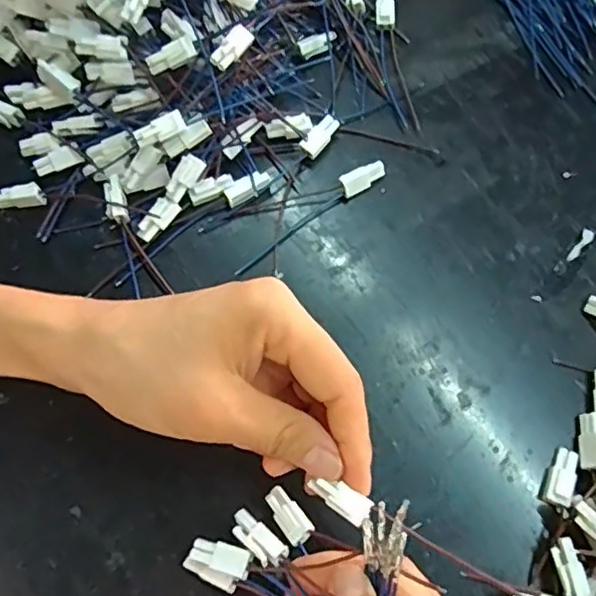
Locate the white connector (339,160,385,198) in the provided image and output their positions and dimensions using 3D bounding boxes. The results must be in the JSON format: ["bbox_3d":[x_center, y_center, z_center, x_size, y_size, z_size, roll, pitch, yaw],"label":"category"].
[{"bbox_3d":[0.034,-0.063,0.328,0.026,0.011,0.011,-28,72,-9],"label":"white connector"}]

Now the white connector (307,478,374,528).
[{"bbox_3d":[0.015,0.076,0.232,0.025,0.004,0.011,25,72,16],"label":"white connector"}]

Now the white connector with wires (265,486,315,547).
[{"bbox_3d":[-0.004,0.092,0.262,0.012,0.004,0.025,-34,58,-11],"label":"white connector with wires"}]

